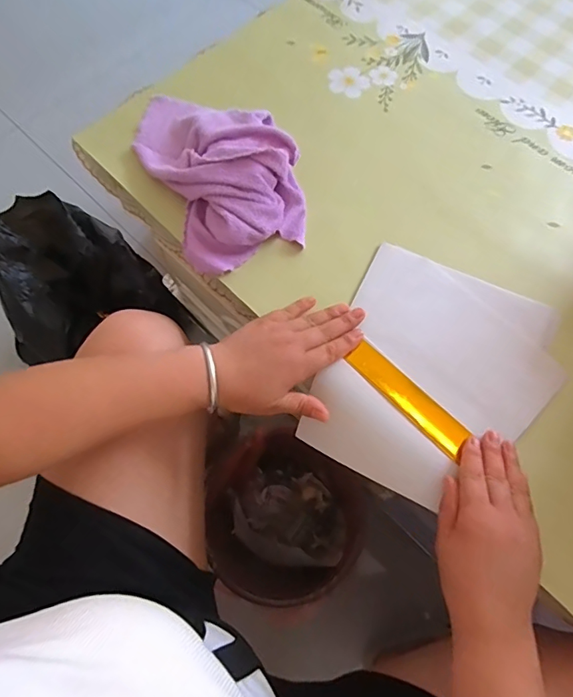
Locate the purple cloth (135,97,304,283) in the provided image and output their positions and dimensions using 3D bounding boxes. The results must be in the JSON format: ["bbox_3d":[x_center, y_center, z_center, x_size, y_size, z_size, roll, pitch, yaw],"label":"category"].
[{"bbox_3d":[-0.080,-0.225,0.537,0.156,0.056,0.264,-25,70,-9],"label":"purple cloth"}]

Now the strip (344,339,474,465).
[{"bbox_3d":[0.119,0.046,0.455,0.036,0.006,0.133,-37,69,-24],"label":"strip"}]

